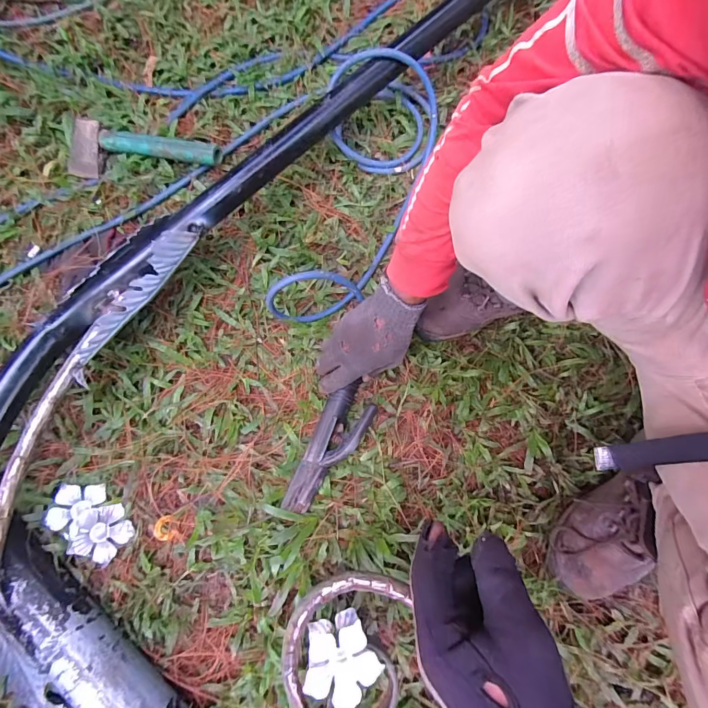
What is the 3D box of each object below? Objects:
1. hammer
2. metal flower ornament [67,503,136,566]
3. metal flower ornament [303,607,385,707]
[{"bbox_3d":[-0.361,-0.347,0.665,0.270,0.041,0.091,6,75,4],"label":"hammer"},{"bbox_3d":[-0.344,0.241,0.534,0.076,0.009,0.070,18,76,4],"label":"metal flower ornament"},{"bbox_3d":[-0.012,0.331,0.425,0.076,0.045,0.072,-1,74,2],"label":"metal flower ornament"}]

